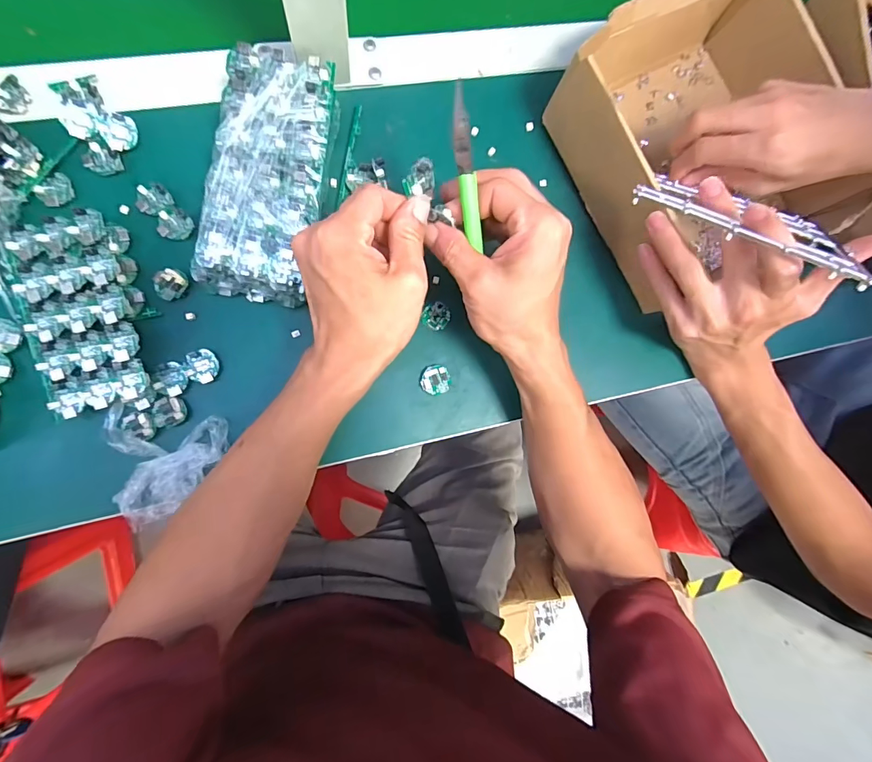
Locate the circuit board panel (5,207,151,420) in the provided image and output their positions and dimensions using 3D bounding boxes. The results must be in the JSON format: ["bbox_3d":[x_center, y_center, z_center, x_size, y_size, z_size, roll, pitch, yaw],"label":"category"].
[{"bbox_3d":[-0.252,-0.048,0.294,0.072,0.024,0.139,-12,89,-9],"label":"circuit board panel"}]

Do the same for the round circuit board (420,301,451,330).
[{"bbox_3d":[0.001,-0.055,0.351,0.024,0.004,0.023,0,87,-9],"label":"round circuit board"}]

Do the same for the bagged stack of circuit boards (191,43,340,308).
[{"bbox_3d":[-0.122,-0.146,0.310,0.086,0.048,0.170,8,86,-8],"label":"bagged stack of circuit boards"}]

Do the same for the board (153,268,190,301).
[{"bbox_3d":[-0.201,-0.073,0.315,0.021,0.005,0.023,0,87,-9],"label":"board"}]

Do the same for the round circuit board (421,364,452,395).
[{"bbox_3d":[-0.001,-0.001,0.344,0.024,0.006,0.024,0,87,-9],"label":"round circuit board"}]

